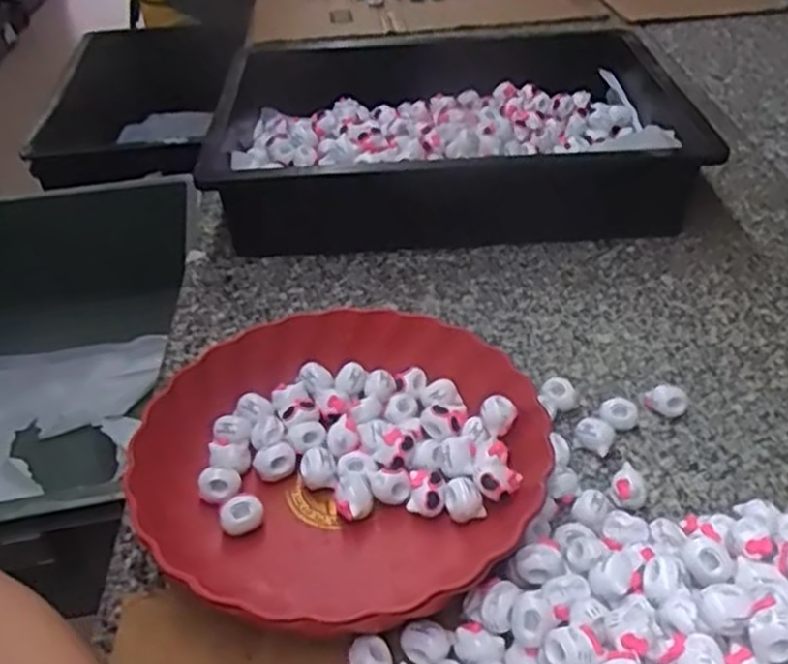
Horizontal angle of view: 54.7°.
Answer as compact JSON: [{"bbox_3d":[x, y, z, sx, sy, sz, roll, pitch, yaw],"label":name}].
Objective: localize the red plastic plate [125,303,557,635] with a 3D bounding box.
[{"bbox_3d":[-0.034,0.072,0.480,0.238,0.051,0.210,-13,42,-12],"label":"red plastic plate"}]

